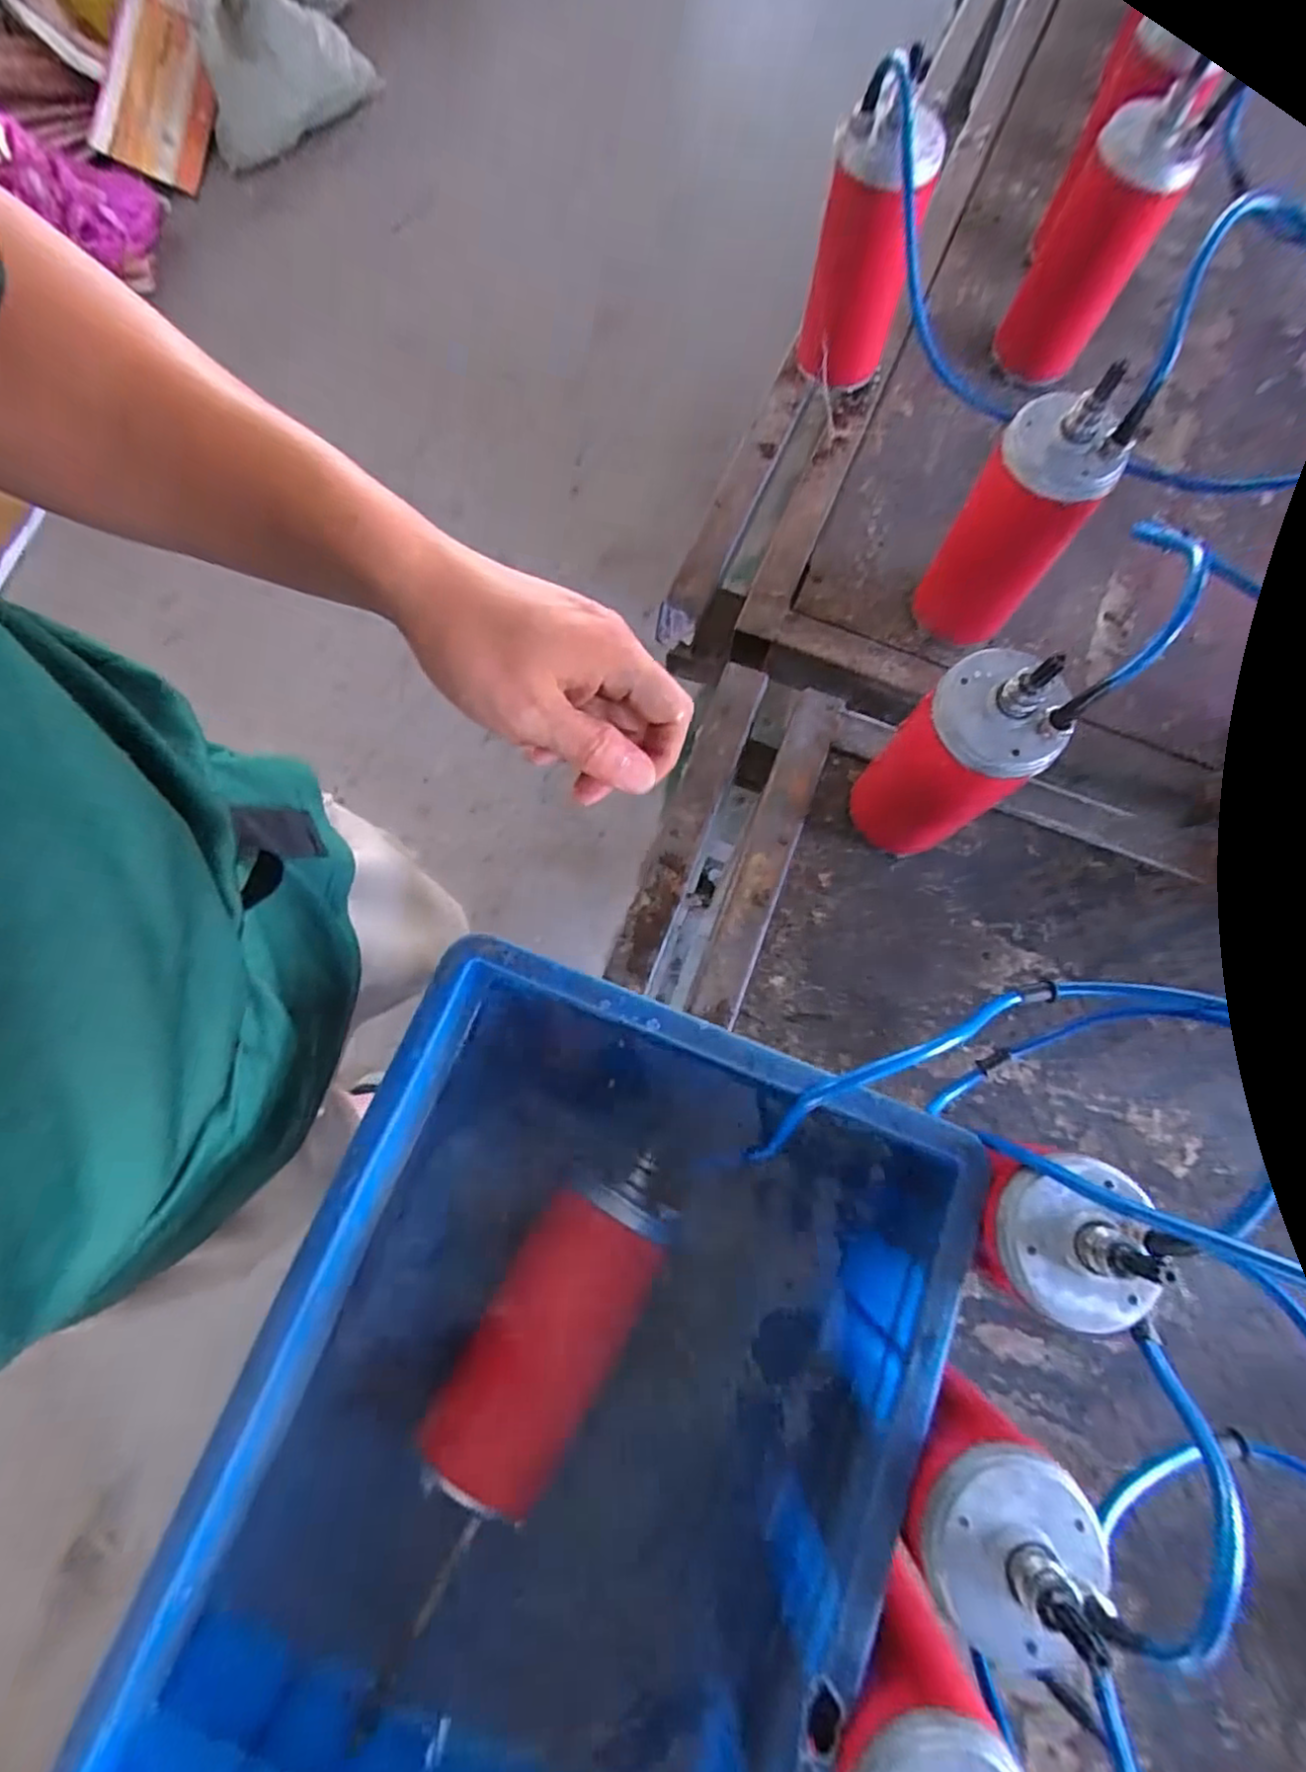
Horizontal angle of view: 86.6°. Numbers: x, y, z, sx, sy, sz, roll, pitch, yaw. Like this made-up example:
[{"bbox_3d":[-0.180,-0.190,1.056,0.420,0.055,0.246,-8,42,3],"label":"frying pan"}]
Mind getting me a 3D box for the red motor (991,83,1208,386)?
[{"bbox_3d":[0.355,-0.514,0.576,0.080,0.179,0.070,29,77,7],"label":"red motor"}]

